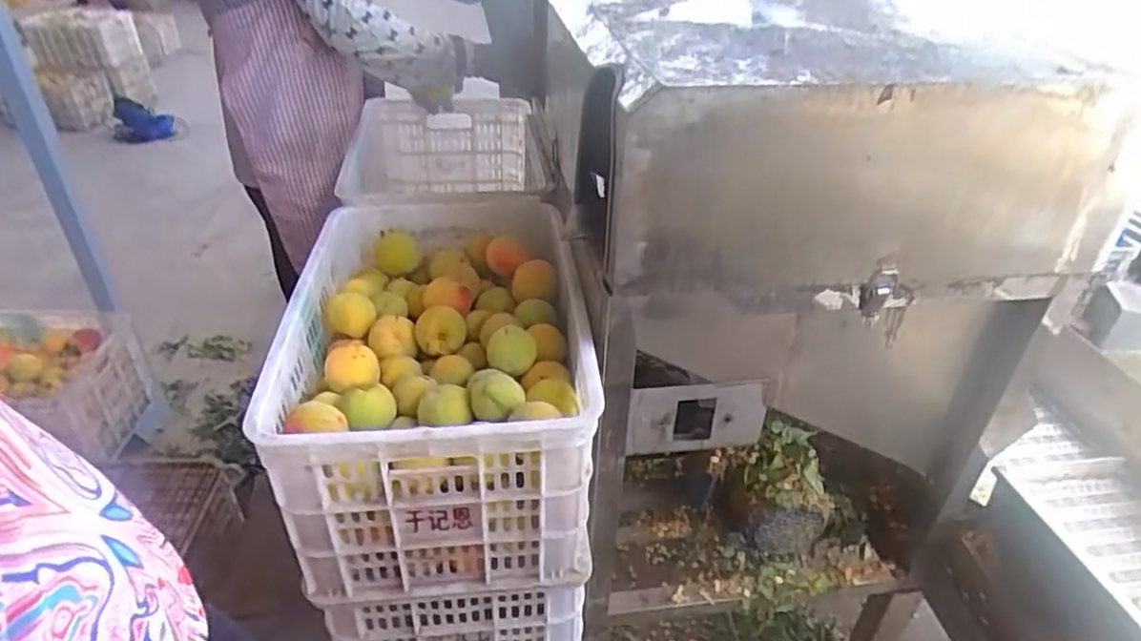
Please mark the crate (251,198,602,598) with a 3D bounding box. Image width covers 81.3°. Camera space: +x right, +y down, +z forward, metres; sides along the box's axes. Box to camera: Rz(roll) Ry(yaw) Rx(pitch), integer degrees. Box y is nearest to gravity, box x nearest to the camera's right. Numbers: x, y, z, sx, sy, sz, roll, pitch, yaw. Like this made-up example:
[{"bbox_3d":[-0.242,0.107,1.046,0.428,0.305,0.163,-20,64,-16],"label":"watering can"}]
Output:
[{"bbox_3d":[-0.175,0.045,0.949,0.348,0.264,0.602,-2,35,-6],"label":"crate"}]

